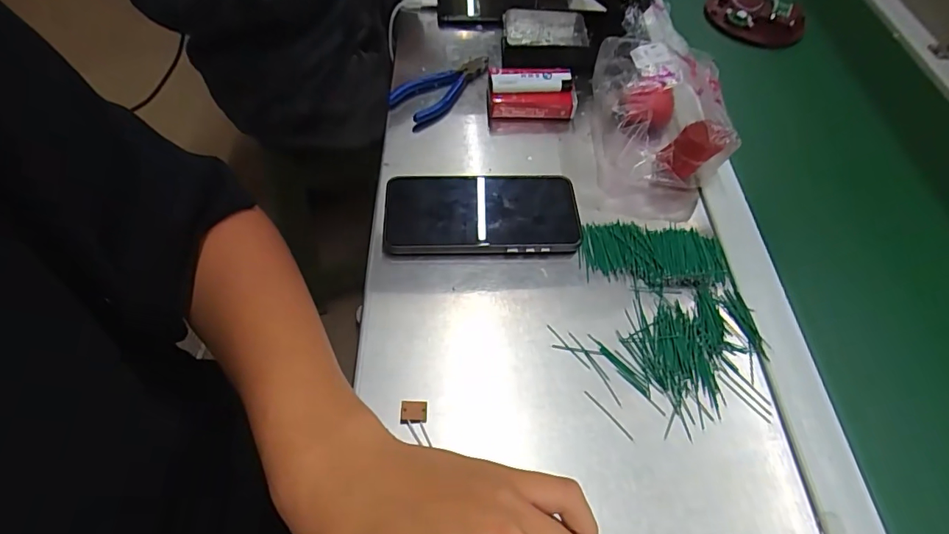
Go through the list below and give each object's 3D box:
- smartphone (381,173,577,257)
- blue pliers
[{"bbox_3d":[0.006,-0.048,0.416,0.161,0.013,0.081,1,56,-2],"label":"smartphone"},{"bbox_3d":[-0.034,-0.190,0.512,0.045,0.023,0.120,33,61,16],"label":"blue pliers"}]

